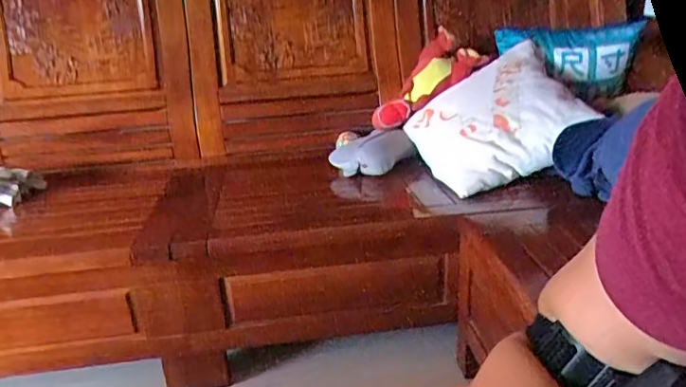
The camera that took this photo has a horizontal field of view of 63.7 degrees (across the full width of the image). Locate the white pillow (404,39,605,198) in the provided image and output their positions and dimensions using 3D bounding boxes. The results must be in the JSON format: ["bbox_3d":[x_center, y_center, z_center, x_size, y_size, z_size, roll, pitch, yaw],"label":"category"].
[{"bbox_3d":[0.357,-0.184,1.296,0.389,0.077,0.315,-29,50,-2],"label":"white pillow"}]

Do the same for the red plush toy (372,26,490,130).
[{"bbox_3d":[0.212,-0.292,1.464,0.316,0.082,0.149,-44,33,-6],"label":"red plush toy"}]

